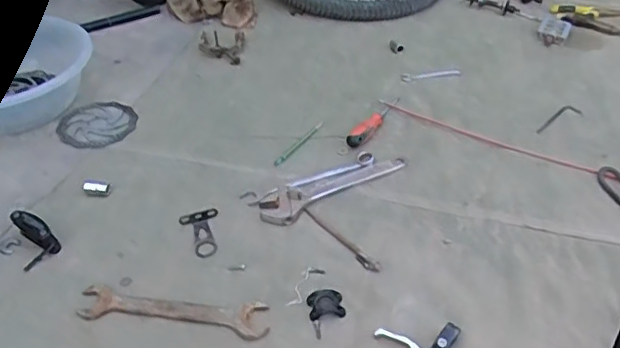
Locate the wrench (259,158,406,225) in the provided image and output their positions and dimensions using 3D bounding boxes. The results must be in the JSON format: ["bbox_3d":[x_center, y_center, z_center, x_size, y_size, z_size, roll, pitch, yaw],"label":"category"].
[{"bbox_3d":[0.041,0.017,1.022,0.291,0.025,0.070,-28,48,-28],"label":"wrench"}]

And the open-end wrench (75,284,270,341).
[{"bbox_3d":[-0.192,0.186,0.811,0.267,0.014,0.058,6,41,7],"label":"open-end wrench"}]

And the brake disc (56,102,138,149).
[{"bbox_3d":[-0.422,-0.099,1.165,0.149,0.008,0.142,0,41,0],"label":"brake disc"}]

